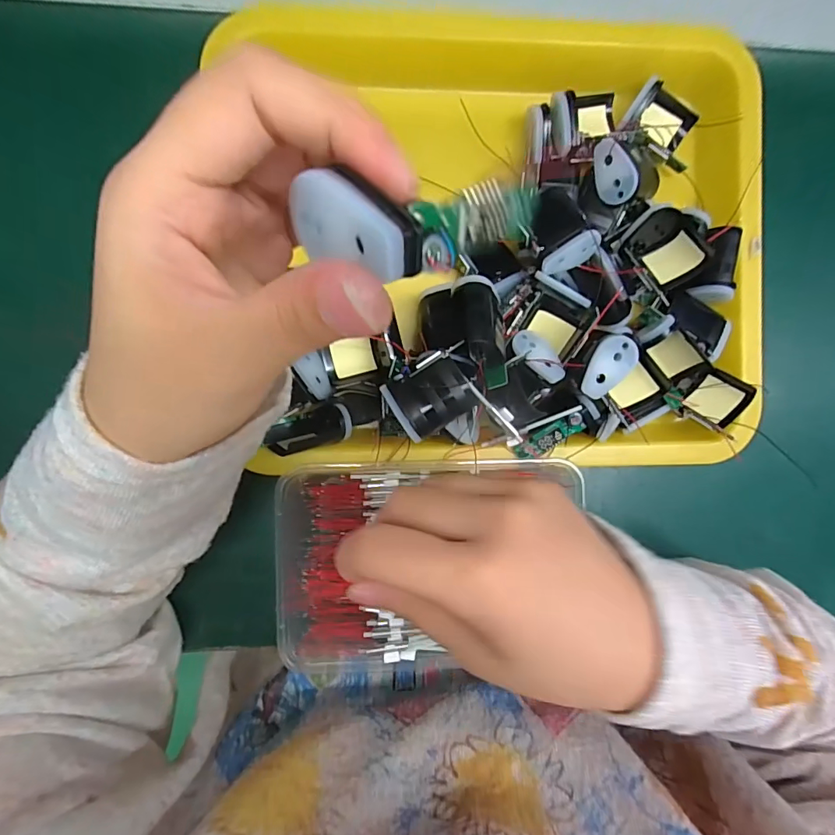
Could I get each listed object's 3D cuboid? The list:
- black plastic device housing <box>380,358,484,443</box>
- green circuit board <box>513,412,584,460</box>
[{"bbox_3d":[0.005,-0.011,0.257,0.041,0.034,0.034,-35,94,-4],"label":"black plastic device housing"},{"bbox_3d":[0.076,0.011,0.272,0.041,0.006,0.015,-29,94,9],"label":"green circuit board"}]

